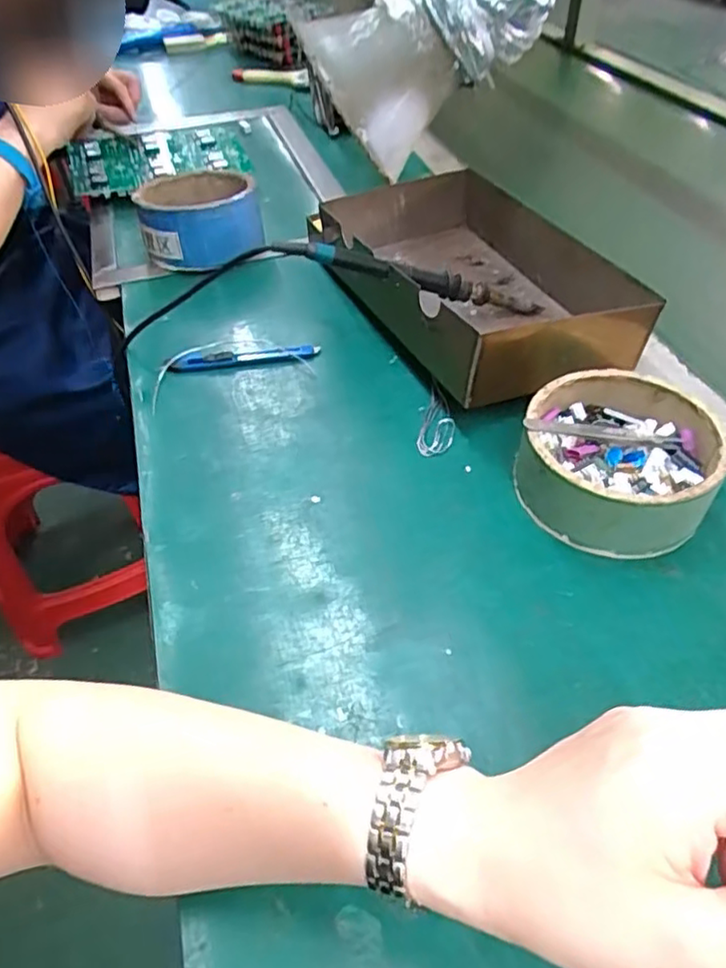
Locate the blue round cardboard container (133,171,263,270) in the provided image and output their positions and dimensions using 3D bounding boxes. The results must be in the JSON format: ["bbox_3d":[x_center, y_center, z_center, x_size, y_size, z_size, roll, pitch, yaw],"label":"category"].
[{"bbox_3d":[-0.175,-0.277,0.670,0.121,0.070,0.135,-35,54,-25],"label":"blue round cardboard container"}]

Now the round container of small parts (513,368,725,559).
[{"bbox_3d":[0.162,-0.015,0.410,0.114,0.054,0.119,-2,47,2],"label":"round container of small parts"}]

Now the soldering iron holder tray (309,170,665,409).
[{"bbox_3d":[0.081,-0.169,0.538,0.183,0.070,0.317,-21,50,-15],"label":"soldering iron holder tray"}]

